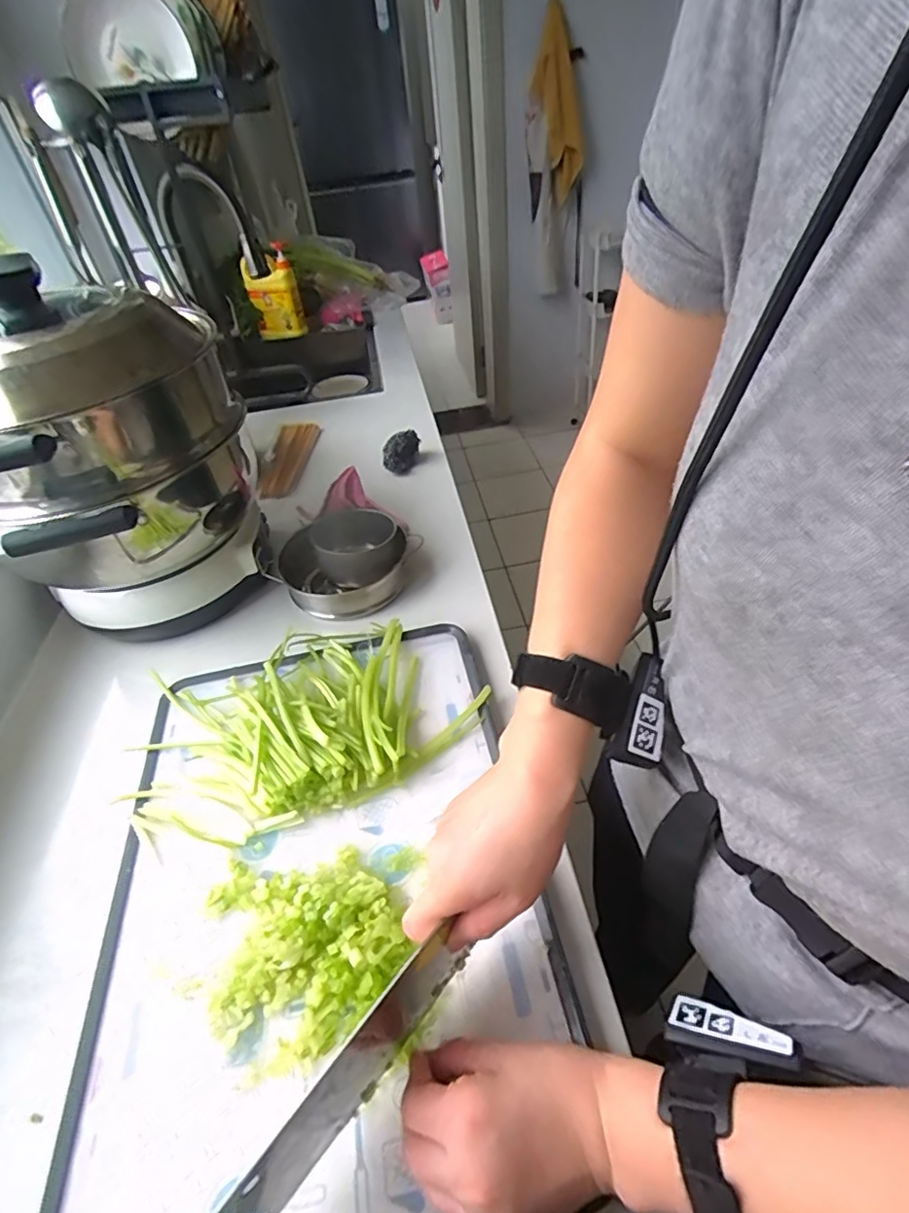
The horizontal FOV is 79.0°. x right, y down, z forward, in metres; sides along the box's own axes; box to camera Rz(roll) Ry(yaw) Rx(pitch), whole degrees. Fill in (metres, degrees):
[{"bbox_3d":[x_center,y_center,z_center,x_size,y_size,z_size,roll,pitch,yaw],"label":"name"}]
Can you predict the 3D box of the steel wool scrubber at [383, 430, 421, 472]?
[{"bbox_3d":[-0.089,-0.259,0.932,0.064,0.063,0.042,-12,44,-5],"label":"steel wool scrubber"}]

